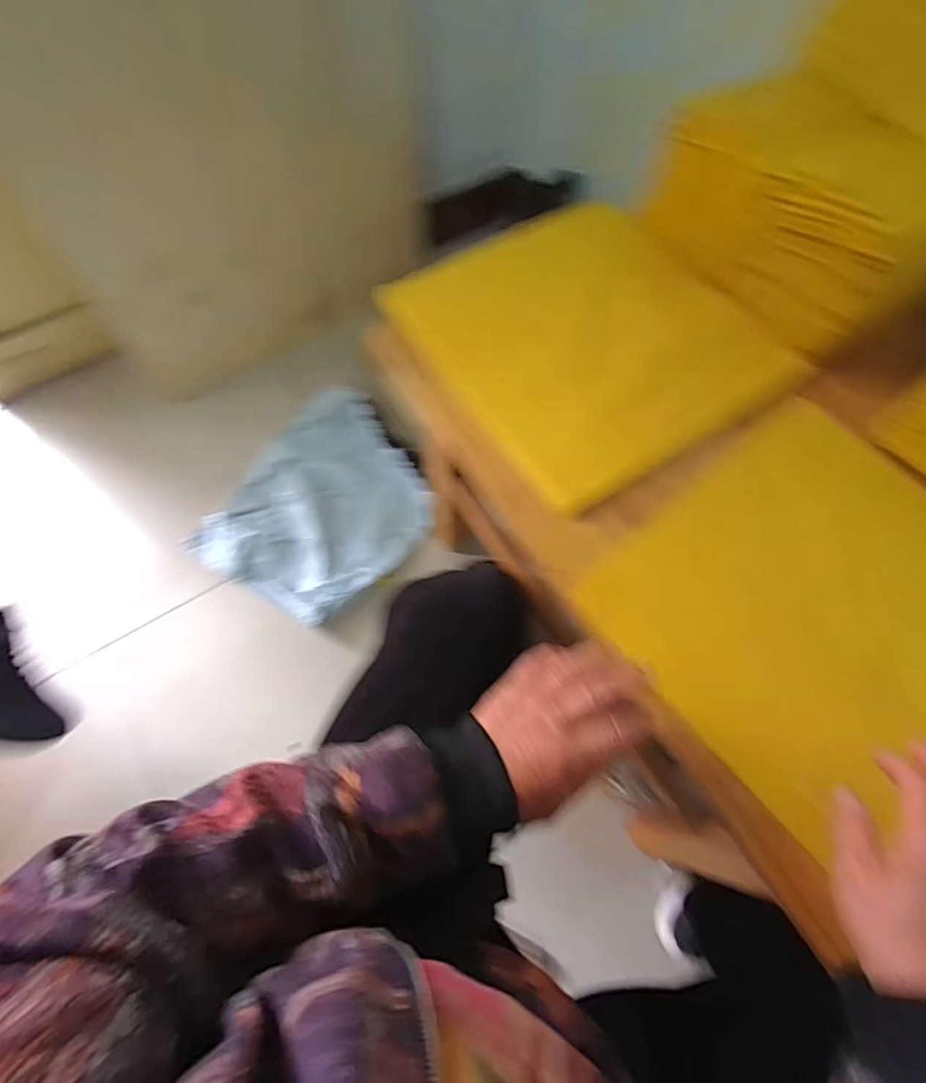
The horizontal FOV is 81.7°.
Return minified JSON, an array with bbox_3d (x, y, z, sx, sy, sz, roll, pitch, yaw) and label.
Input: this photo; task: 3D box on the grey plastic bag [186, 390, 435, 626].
[{"bbox_3d":[-0.251,-0.059,0.966,0.335,0.046,0.383,38,72,14],"label":"grey plastic bag"}]

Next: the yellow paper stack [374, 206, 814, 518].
[{"bbox_3d":[0.121,-0.210,0.541,0.292,0.018,0.315,-30,71,-13],"label":"yellow paper stack"}]

